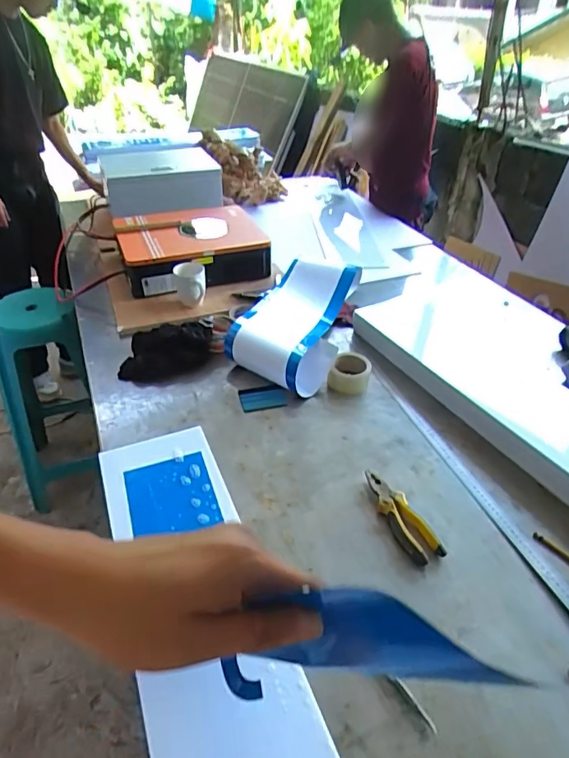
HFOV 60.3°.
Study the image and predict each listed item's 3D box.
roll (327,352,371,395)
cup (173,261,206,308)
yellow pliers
[{"bbox_3d":[0.146,-0.016,1.112,0.096,0.050,0.094,0,38,0],"label":"roll"},{"bbox_3d":[-0.257,-0.259,1.345,0.080,0.098,0.091,-8,39,-9],"label":"cup"},{"bbox_3d":[0.192,0.227,0.829,0.050,0.026,0.184,-18,41,-20],"label":"yellow pliers"}]

